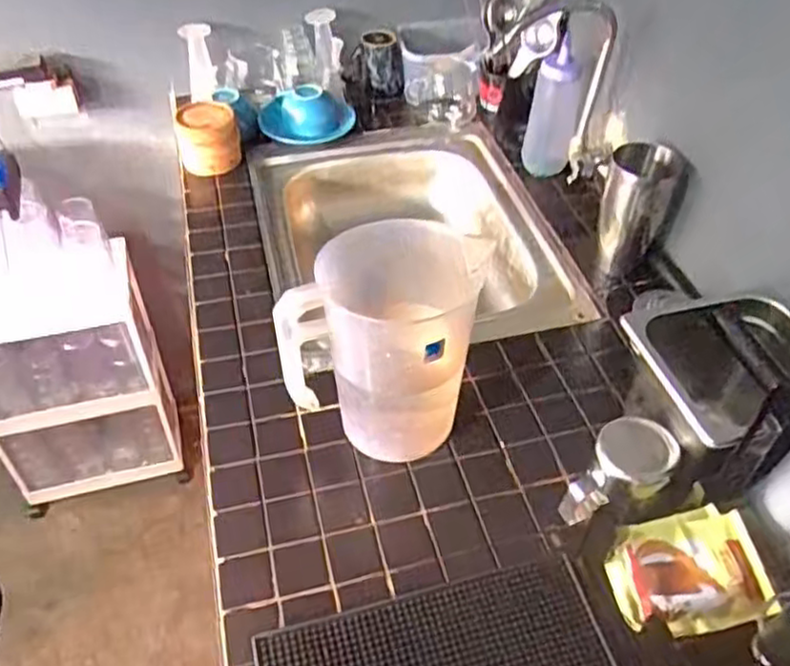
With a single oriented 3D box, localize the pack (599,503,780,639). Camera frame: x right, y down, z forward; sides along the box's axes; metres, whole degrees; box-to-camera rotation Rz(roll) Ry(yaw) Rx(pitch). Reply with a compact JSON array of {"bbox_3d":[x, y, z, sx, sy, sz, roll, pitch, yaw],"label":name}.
[{"bbox_3d":[0.242,0.198,0.592,0.125,0.024,0.097,-8,46,-10],"label":"pack"}]

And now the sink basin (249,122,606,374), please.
[{"bbox_3d":[0.014,-0.134,1.093,0.418,0.142,0.534,-8,46,-10],"label":"sink basin"}]

